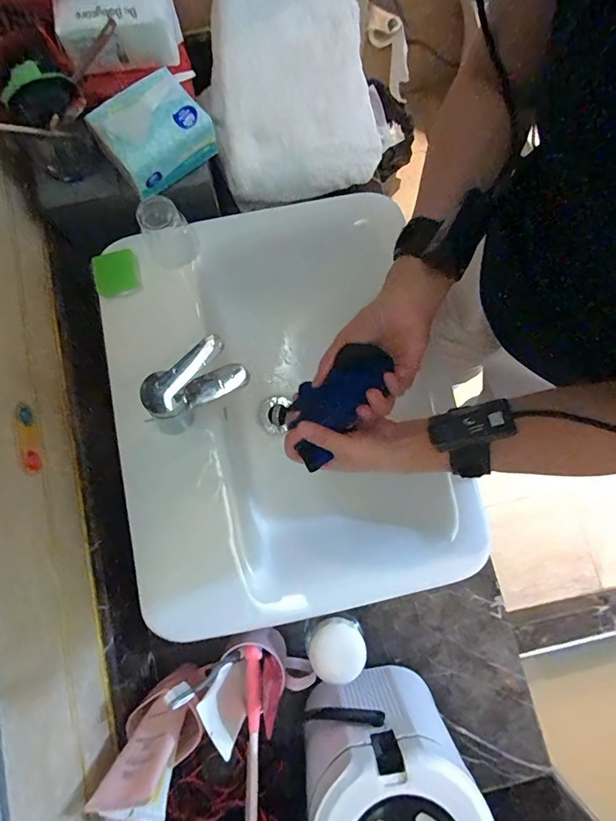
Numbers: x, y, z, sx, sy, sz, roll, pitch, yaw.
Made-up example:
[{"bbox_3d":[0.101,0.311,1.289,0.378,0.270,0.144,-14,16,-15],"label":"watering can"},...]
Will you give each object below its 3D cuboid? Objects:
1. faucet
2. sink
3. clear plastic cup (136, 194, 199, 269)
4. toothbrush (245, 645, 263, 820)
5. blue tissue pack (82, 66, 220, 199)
[{"bbox_3d":[-0.125,-0.024,0.508,0.110,0.130,0.046,-30,81,-4],"label":"faucet"},{"bbox_3d":[-0.032,-0.007,0.618,0.437,0.154,0.541,-12,80,-1],"label":"sink"},{"bbox_3d":[-0.182,-0.231,0.567,0.061,0.075,0.058,0,80,1],"label":"clear plastic cup"},{"bbox_3d":[-0.063,0.383,0.499,0.018,0.022,0.198,-2,63,1],"label":"toothbrush"},{"bbox_3d":[-0.194,-0.354,0.547,0.125,0.076,0.092,-39,82,-6],"label":"blue tissue pack"}]

